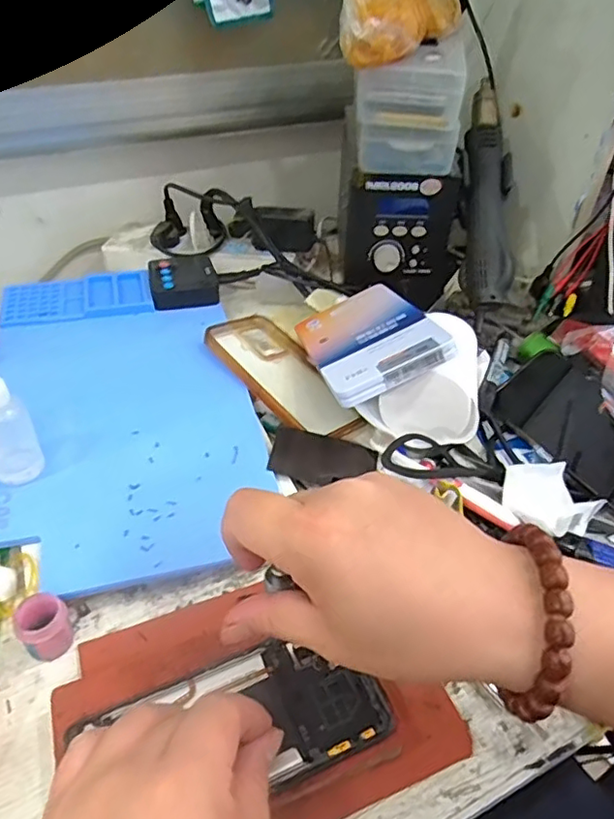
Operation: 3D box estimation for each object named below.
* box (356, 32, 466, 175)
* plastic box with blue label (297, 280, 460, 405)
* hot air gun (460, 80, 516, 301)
[{"bbox_3d":[0.093,-0.280,0.544,0.099,0.097,0.079,-4,53,1],"label":"box"},{"bbox_3d":[0.051,-0.067,0.536,0.103,0.016,0.189,-26,27,2],"label":"plastic box with blue label"},{"bbox_3d":[0.182,-0.219,0.596,0.046,0.041,0.237,2,83,0],"label":"hot air gun"}]

